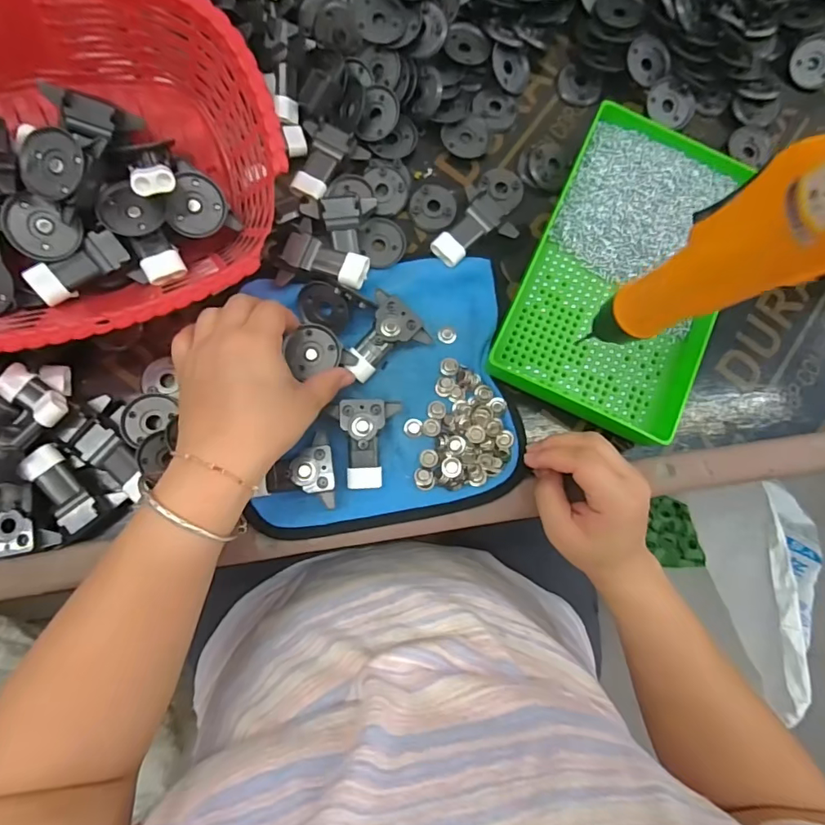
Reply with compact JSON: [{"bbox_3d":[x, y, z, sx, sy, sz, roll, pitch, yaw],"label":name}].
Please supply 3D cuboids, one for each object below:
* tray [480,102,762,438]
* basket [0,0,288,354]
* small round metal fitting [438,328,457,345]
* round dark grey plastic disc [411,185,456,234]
[{"bbox_3d":[0.169,-0.113,0.388,0.145,0.032,0.241,22,80,-1],"label":"tray"},{"bbox_3d":[-0.230,-0.151,0.316,0.281,0.095,0.199,-22,105,-13],"label":"basket"},{"bbox_3d":[0.028,-0.061,0.387,0.014,0.004,0.012,20,81,-2],"label":"small round metal fitting"},{"bbox_3d":[0.017,-0.171,0.407,0.037,0.006,0.042,8,81,-4],"label":"round dark grey plastic disc"}]

